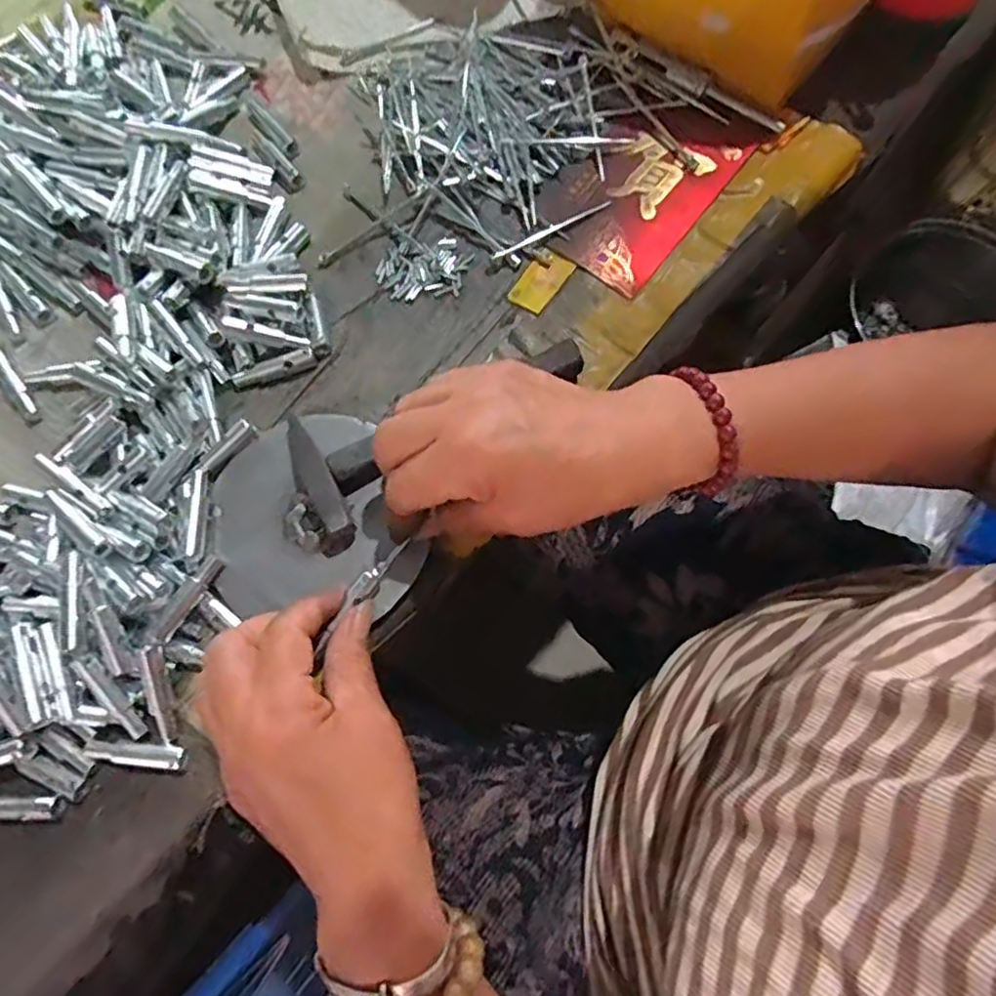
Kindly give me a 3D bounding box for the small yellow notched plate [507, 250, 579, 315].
[{"bbox_3d":[0.028,-0.138,0.401,0.025,0.004,0.045,37,77,11],"label":"small yellow notched plate"}]

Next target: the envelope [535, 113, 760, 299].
[{"bbox_3d":[0.093,-0.209,0.421,0.093,0.006,0.146,36,77,11],"label":"envelope"}]

